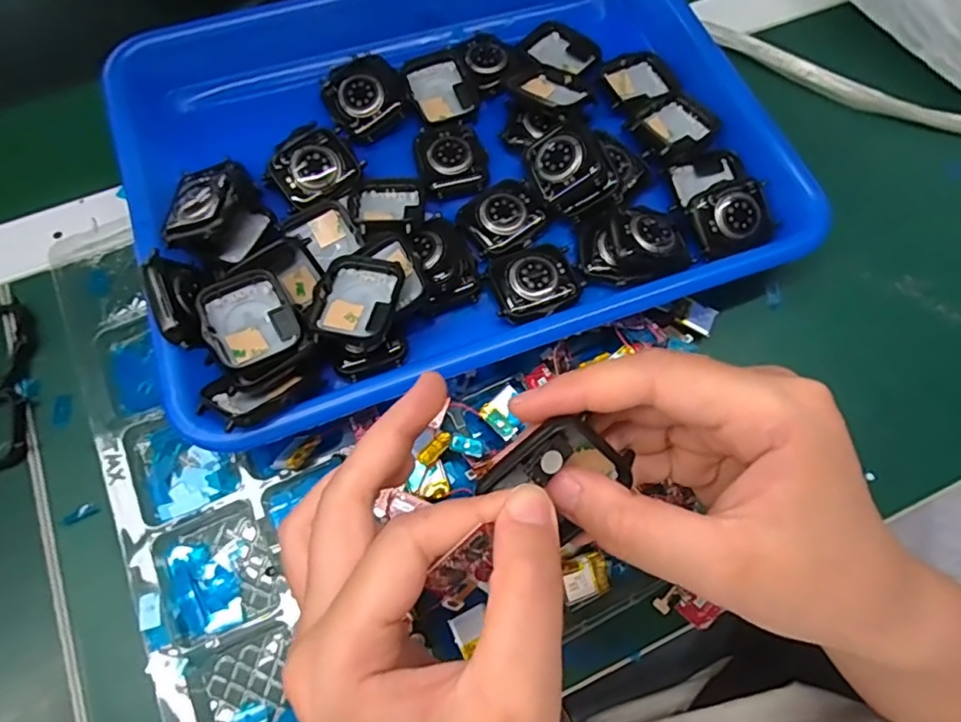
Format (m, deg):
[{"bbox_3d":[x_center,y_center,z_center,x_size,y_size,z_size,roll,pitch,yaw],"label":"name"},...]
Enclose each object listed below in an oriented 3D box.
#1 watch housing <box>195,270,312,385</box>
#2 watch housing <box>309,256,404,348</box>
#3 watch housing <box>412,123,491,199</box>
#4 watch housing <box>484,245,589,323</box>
[{"bbox_3d":[-0.101,-0.017,0.256,0.036,0.015,0.045,-30,72,-12],"label":"watch housing"},{"bbox_3d":[-0.056,-0.027,0.262,0.035,0.007,0.043,11,65,10],"label":"watch housing"},{"bbox_3d":[-0.016,-0.109,0.312,0.036,0.007,0.043,-15,69,-7],"label":"watch housing"},{"bbox_3d":[0.028,-0.041,0.287,0.044,0.006,0.037,-23,70,-10],"label":"watch housing"}]

